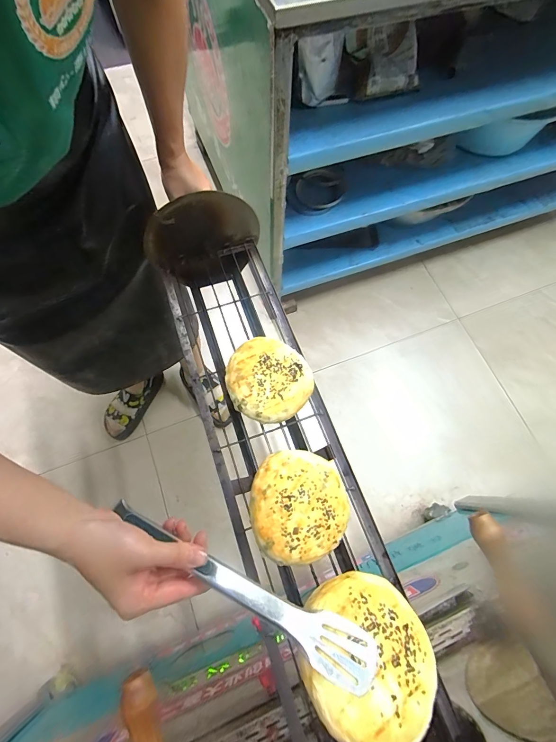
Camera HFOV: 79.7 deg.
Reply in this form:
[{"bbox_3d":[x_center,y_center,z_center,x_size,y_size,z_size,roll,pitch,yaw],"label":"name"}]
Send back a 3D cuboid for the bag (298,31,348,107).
[{"bbox_3d":[0.092,-0.610,0.676,0.049,0.114,0.106,35,60,28],"label":"bag"}]

